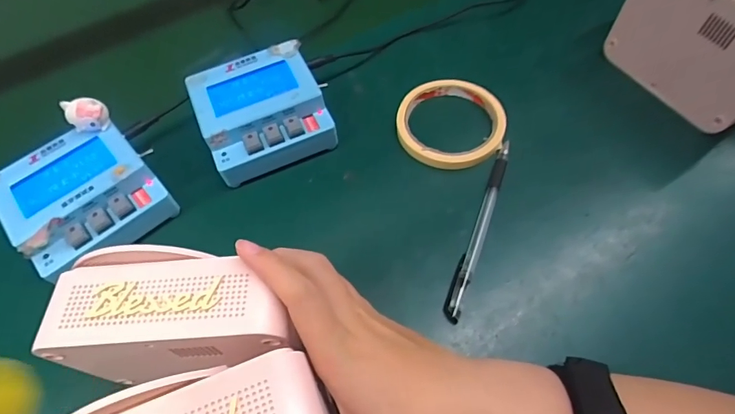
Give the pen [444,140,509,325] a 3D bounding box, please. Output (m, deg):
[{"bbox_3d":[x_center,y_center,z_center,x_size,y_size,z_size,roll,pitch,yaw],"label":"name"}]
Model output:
[{"bbox_3d":[0.086,0.012,0.328,0.011,0.008,0.157,18,62,15],"label":"pen"}]

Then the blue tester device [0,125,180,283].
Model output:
[{"bbox_3d":[-0.222,-0.004,0.341,0.104,0.051,0.099,-40,64,-18],"label":"blue tester device"}]

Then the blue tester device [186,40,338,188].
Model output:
[{"bbox_3d":[-0.092,-0.080,0.375,0.104,0.050,0.099,-22,59,-8],"label":"blue tester device"}]

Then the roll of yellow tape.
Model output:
[{"bbox_3d":[0.070,-0.073,0.376,0.086,0.016,0.093,-2,59,4],"label":"roll of yellow tape"}]

